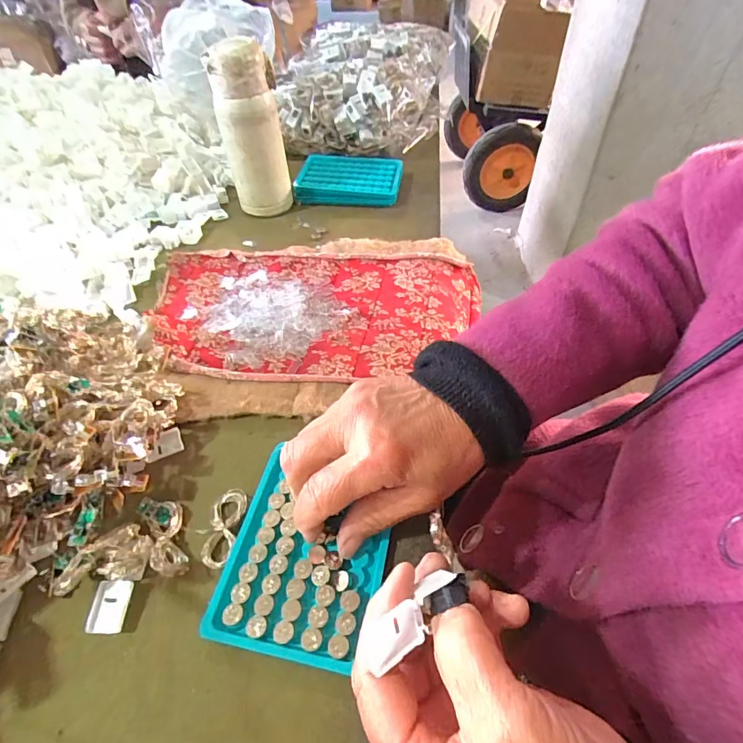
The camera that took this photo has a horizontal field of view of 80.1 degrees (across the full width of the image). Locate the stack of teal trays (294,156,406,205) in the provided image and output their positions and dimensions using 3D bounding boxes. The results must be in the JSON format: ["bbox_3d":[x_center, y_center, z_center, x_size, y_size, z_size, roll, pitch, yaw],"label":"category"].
[{"bbox_3d":[-0.028,-0.259,0.592,0.134,0.023,0.096,5,49,7],"label":"stack of teal trays"}]

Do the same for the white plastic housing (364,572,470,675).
[{"bbox_3d":[0.020,0.107,0.195,0.052,0.011,0.016,-32,57,-23],"label":"white plastic housing"}]

